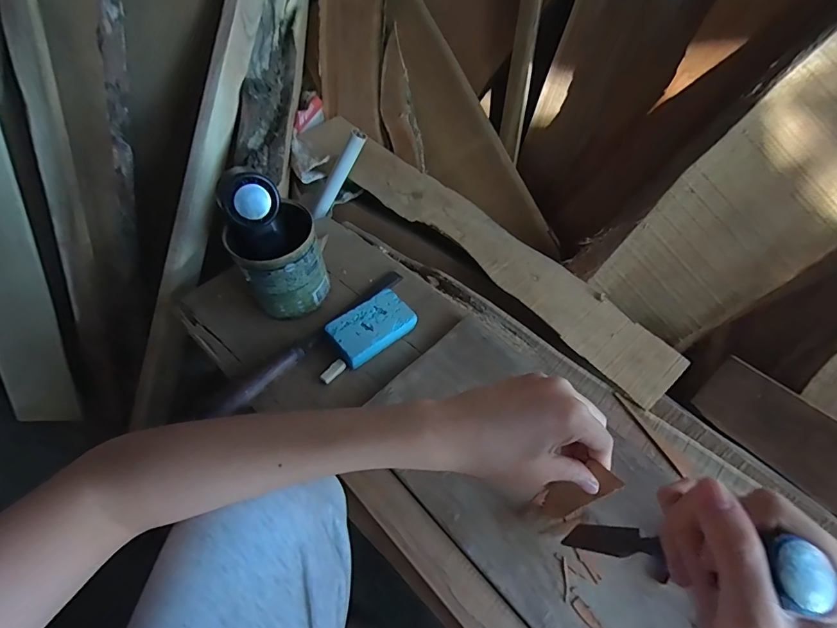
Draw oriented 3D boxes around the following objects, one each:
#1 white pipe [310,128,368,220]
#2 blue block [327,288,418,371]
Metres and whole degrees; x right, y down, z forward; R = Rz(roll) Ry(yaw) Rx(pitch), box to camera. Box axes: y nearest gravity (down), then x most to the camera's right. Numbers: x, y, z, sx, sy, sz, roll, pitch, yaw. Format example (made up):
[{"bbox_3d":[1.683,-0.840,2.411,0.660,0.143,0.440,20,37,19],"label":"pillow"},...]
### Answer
[{"bbox_3d":[-0.133,-0.225,0.701,0.023,0.168,0.023,23,39,-24],"label":"white pipe"},{"bbox_3d":[-0.059,0.014,0.526,0.101,0.021,0.060,-34,60,-27],"label":"blue block"}]

